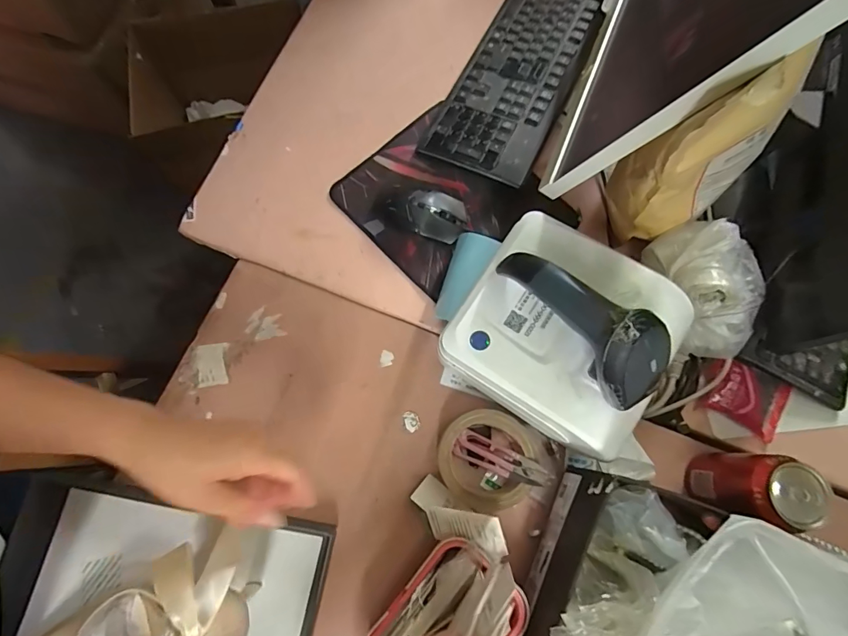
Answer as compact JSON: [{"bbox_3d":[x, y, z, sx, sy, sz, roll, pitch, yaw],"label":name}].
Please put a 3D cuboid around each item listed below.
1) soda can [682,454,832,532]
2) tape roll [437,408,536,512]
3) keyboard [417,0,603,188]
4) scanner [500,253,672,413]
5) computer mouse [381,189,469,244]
[{"bbox_3d":[0.315,0.162,0.412,0.058,0.105,0.059,0,75,-1],"label":"soda can"},{"bbox_3d":[0.066,0.149,0.454,0.097,0.044,0.096,0,75,-1],"label":"tape roll"},{"bbox_3d":[0.146,-0.383,0.587,0.139,0.024,0.436,24,76,6],"label":"keyboard"},{"bbox_3d":[0.124,0.002,0.344,0.155,0.079,0.056,42,78,10],"label":"scanner"},{"bbox_3d":[-0.002,-0.133,0.526,0.107,0.035,0.061,19,75,5],"label":"computer mouse"}]

